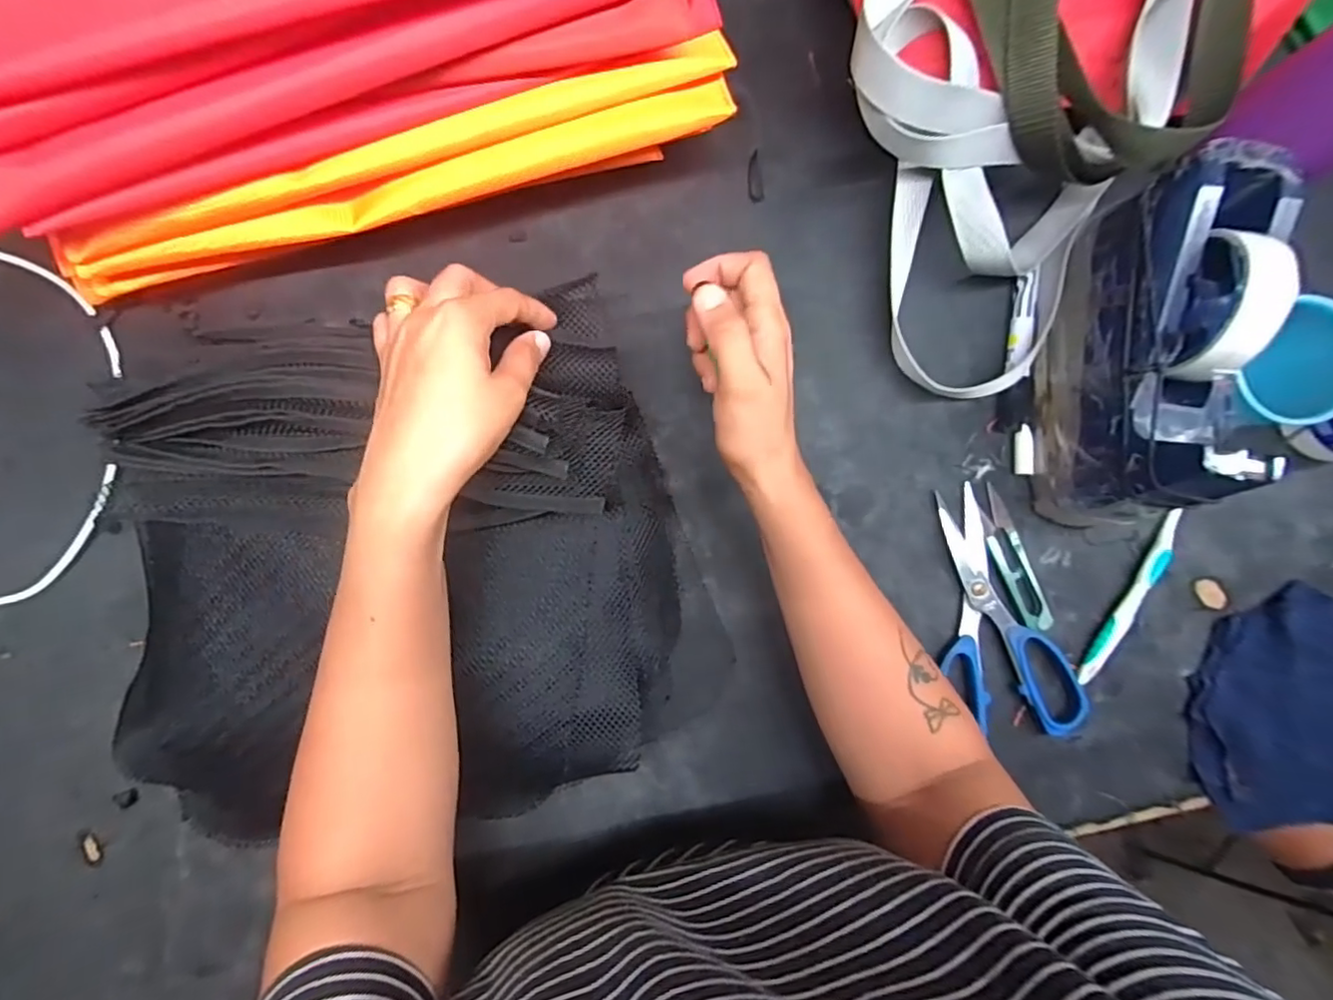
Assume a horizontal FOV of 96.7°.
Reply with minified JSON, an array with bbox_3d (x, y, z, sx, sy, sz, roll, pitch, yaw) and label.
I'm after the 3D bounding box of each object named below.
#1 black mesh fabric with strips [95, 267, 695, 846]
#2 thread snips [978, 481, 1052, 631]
[{"bbox_3d":[-0.158,0.045,0.349,0.329,0.088,0.294,-3,87,-4],"label":"black mesh fabric with strips"},{"bbox_3d":[0.239,0.040,0.408,0.024,0.013,0.100,-20,88,-5],"label":"thread snips"}]

